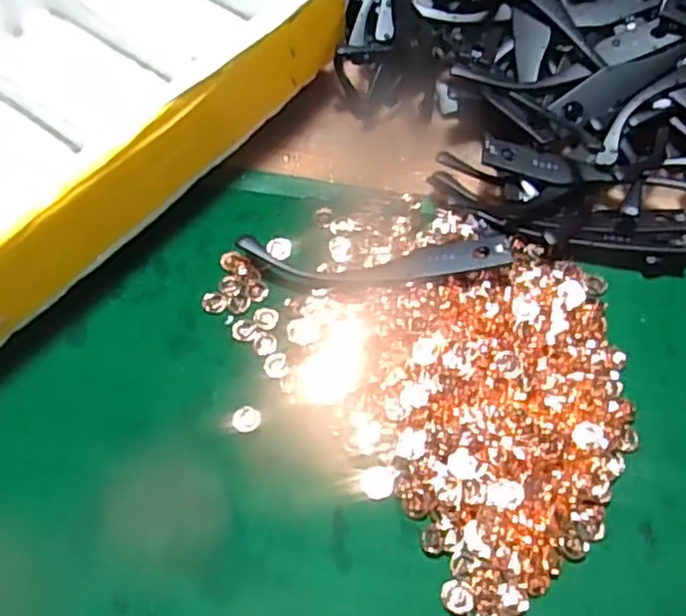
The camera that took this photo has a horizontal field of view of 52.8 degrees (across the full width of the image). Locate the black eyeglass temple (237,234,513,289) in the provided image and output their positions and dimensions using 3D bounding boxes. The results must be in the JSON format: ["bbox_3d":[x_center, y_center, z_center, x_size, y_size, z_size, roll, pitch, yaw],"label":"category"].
[{"bbox_3d":[0.017,-0.024,0.357,0.139,0.009,0.027,-1,61,-1],"label":"black eyeglass temple"}]

